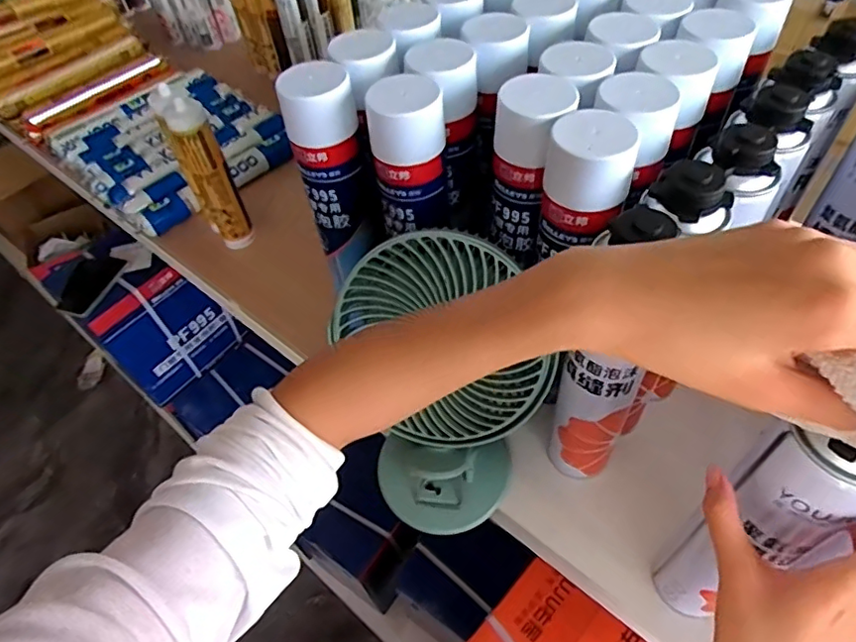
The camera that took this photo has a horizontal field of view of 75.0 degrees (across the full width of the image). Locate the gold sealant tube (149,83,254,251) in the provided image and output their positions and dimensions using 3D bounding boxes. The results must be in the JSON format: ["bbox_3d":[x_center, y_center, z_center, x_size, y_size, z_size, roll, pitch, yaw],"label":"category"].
[{"bbox_3d":[-0.310,-0.207,0.776,0.052,0.217,0.085,-31,56,-18],"label":"gold sealant tube"}]

